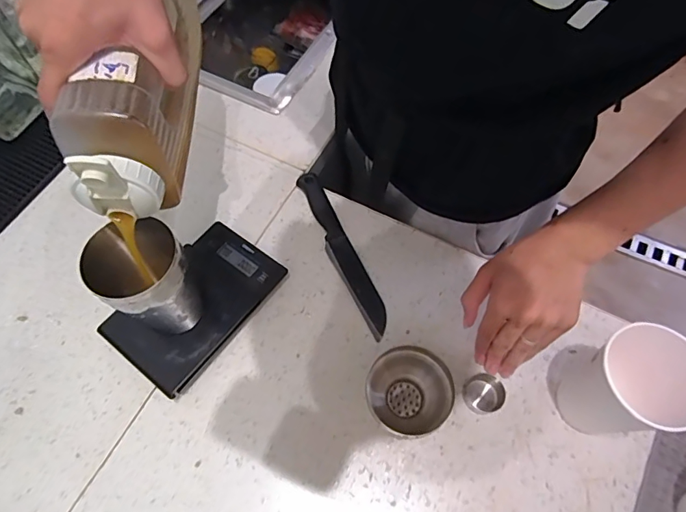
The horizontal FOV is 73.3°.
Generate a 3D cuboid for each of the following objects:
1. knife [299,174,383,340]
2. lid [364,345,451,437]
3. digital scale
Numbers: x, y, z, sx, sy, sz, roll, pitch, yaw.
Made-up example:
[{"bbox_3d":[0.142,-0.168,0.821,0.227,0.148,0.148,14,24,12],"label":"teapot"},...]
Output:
[{"bbox_3d":[-0.003,-0.008,0.583,0.033,0.017,0.237,-22,65,-12],"label":"knife"},{"bbox_3d":[0.064,0.144,0.474,0.078,0.070,0.083,0,63,-1],"label":"lid"},{"bbox_3d":[-0.171,0.055,0.544,0.119,0.030,0.190,33,67,15],"label":"digital scale"}]

